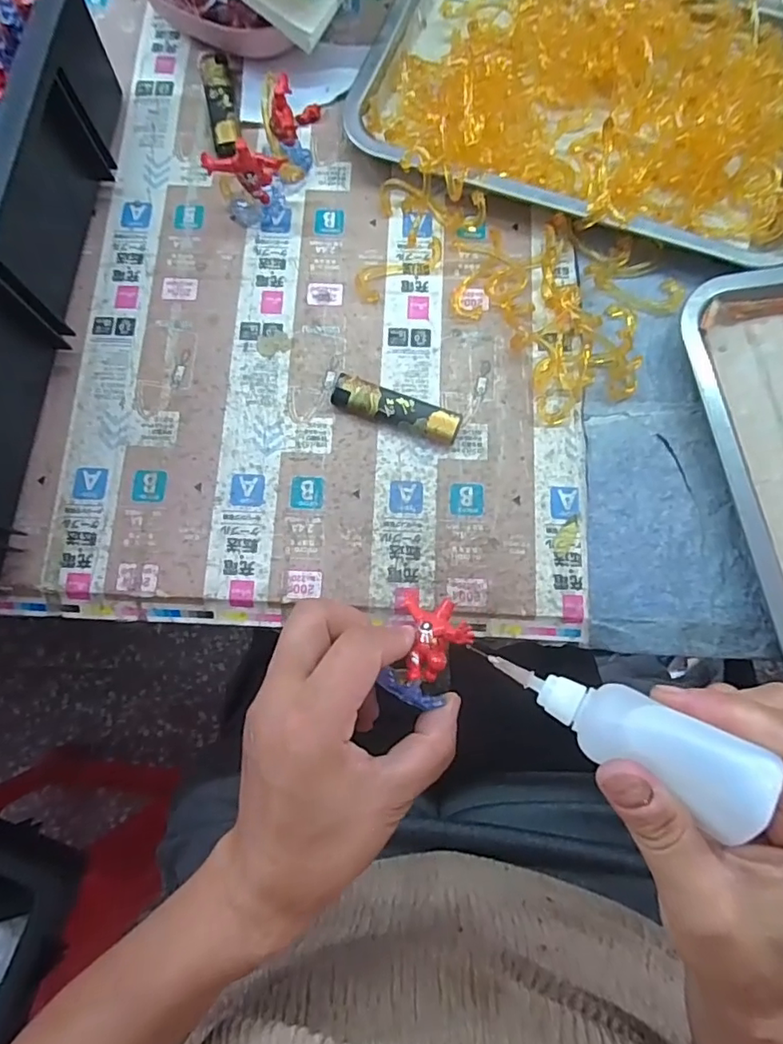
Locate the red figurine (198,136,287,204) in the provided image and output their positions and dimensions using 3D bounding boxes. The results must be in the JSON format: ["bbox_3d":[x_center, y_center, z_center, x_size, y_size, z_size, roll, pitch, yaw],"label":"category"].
[{"bbox_3d":[-0.090,-0.220,0.354,0.049,0.047,0.013,-18,77,-3],"label":"red figurine"}]

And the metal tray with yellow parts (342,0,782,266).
[{"bbox_3d":[0.145,-0.296,0.375,0.317,0.039,0.214,18,78,5],"label":"metal tray with yellow parts"}]

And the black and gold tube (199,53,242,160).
[{"bbox_3d":[-0.120,-0.293,0.387,0.020,0.012,0.089,-12,77,-1],"label":"black and gold tube"}]

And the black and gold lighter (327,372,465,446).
[{"bbox_3d":[0.003,-0.068,0.338,0.080,0.013,0.021,22,79,6],"label":"black and gold lighter"}]

